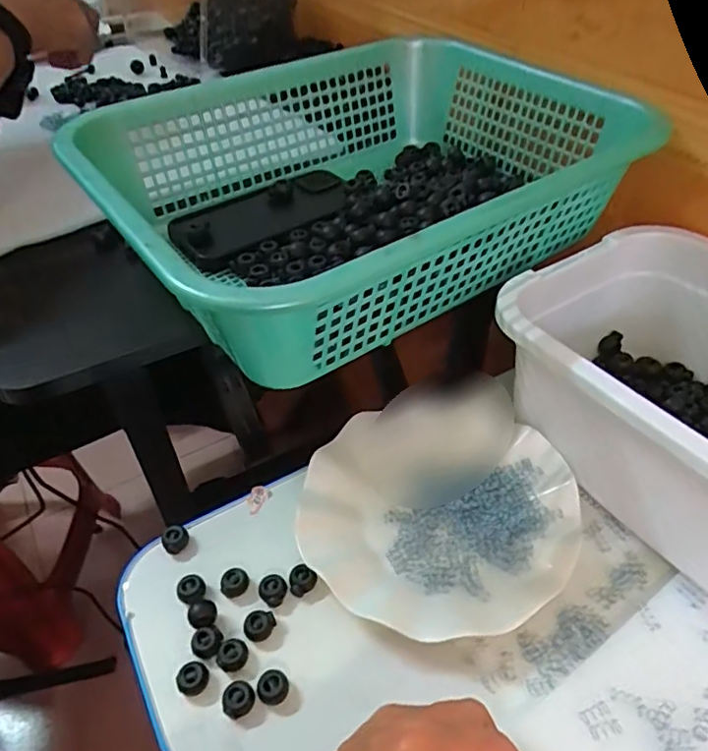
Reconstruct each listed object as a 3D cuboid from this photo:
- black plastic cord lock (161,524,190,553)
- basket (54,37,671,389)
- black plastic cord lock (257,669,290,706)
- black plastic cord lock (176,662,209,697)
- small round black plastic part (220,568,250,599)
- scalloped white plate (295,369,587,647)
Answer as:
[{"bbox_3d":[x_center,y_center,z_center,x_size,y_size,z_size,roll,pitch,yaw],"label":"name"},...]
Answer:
[{"bbox_3d":[-0.123,0.113,0.404,0.017,0.016,0.013,-27,50,-23],"label":"black plastic cord lock"},{"bbox_3d":[0.002,-0.159,0.461,0.377,0.106,0.294,-29,50,-24],"label":"basket"},{"bbox_3d":[-0.047,0.179,0.335,0.017,0.011,0.017,2,45,5],"label":"black plastic cord lock"},{"bbox_3d":[-0.093,0.176,0.339,0.015,0.010,0.018,33,55,31],"label":"black plastic cord lock"},{"bbox_3d":[-0.077,0.134,0.377,0.018,0.012,0.013,-24,49,-20],"label":"small round black plastic part"},{"bbox_3d":[0.060,0.084,0.405,0.192,0.024,0.178,-1,45,1],"label":"scalloped white plate"}]

